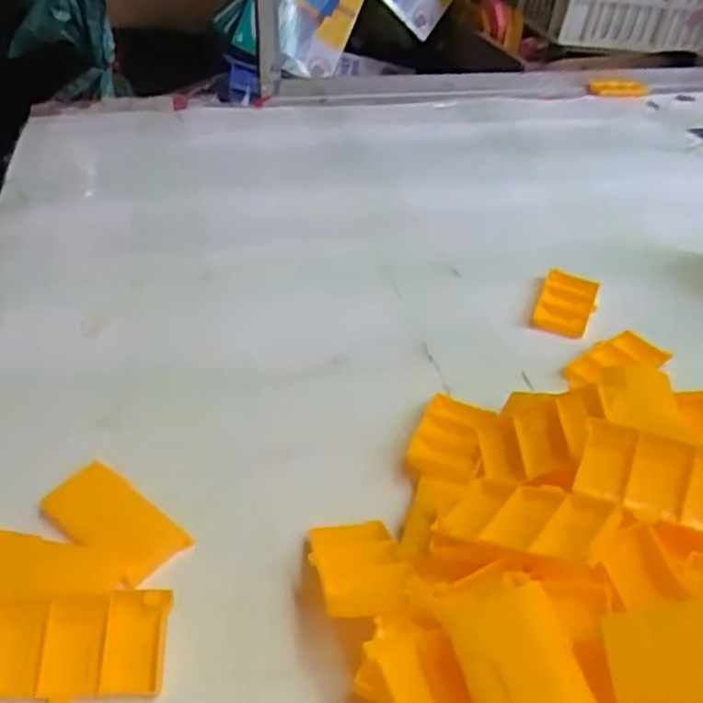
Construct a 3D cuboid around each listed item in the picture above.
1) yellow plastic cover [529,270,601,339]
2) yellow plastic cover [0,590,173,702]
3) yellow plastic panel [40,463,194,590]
[{"bbox_3d":[0.145,-0.032,0.472,0.036,0.012,0.063,16,39,16],"label":"yellow plastic cover"},{"bbox_3d":[-0.103,0.112,0.263,0.067,0.008,0.036,-5,63,0],"label":"yellow plastic cover"},{"bbox_3d":[-0.107,0.076,0.313,0.068,0.009,0.033,27,43,28],"label":"yellow plastic panel"}]

